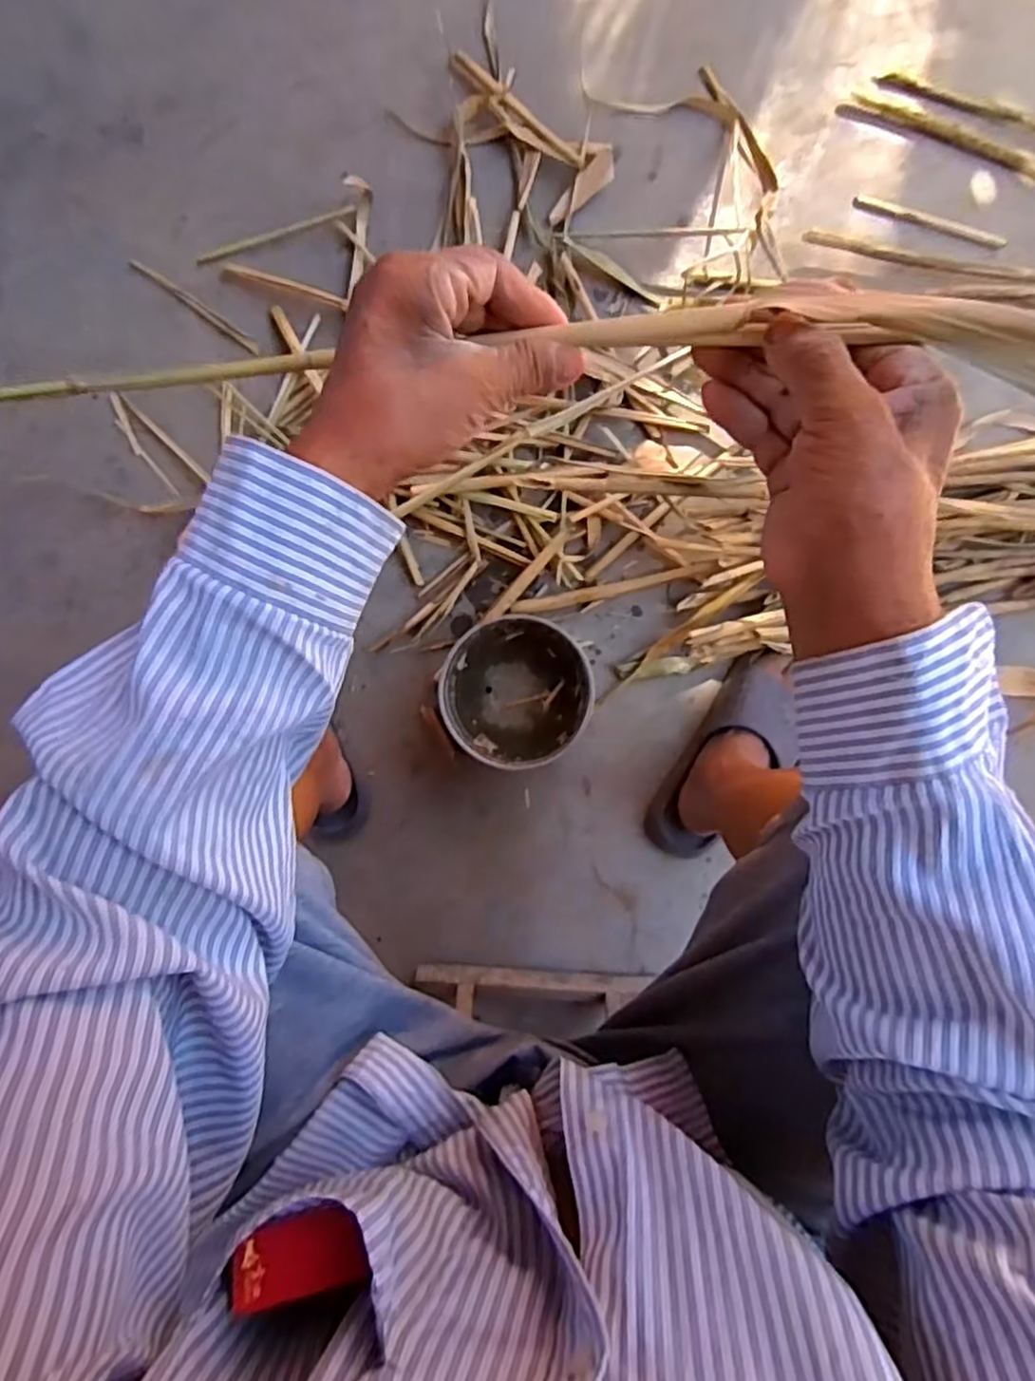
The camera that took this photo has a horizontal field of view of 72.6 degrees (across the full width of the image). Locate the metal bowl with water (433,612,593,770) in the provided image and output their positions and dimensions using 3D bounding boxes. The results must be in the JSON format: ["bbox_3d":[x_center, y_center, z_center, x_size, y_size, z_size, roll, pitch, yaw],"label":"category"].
[{"bbox_3d":[-0.002,0.002,0.772,0.158,0.071,0.160,9,92,2],"label":"metal bowl with water"}]

